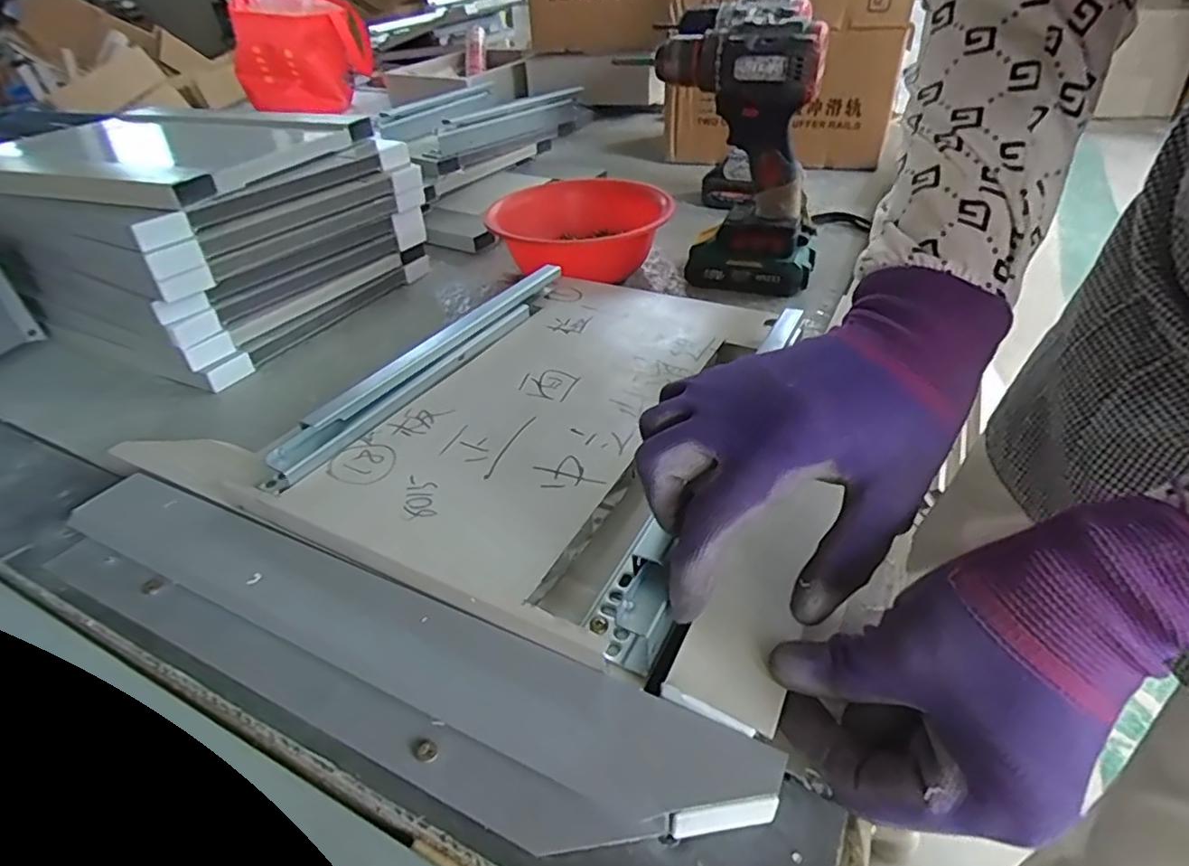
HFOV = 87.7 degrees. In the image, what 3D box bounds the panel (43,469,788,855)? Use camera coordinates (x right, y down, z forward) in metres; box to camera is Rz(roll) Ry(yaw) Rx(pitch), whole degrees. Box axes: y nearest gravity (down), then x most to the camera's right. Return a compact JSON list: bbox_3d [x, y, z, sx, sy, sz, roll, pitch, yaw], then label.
[{"bbox_3d":[-0.117,0.098,0.290,0.384,0.021,0.066,15,42,21],"label":"panel"}]

